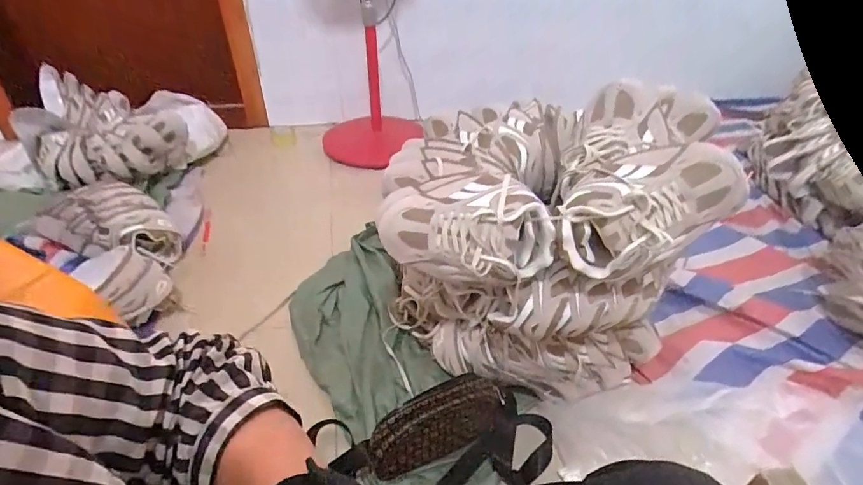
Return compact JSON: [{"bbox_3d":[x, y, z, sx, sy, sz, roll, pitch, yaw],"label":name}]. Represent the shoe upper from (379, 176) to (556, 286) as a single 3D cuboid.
[{"bbox_3d":[0.047,-0.026,0.709,0.283,0.122,0.132,18,40,21],"label":"shoe upper"}]

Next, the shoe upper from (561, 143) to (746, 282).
[{"bbox_3d":[0.301,-0.056,0.640,0.255,0.090,0.157,-28,72,8],"label":"shoe upper"}]

